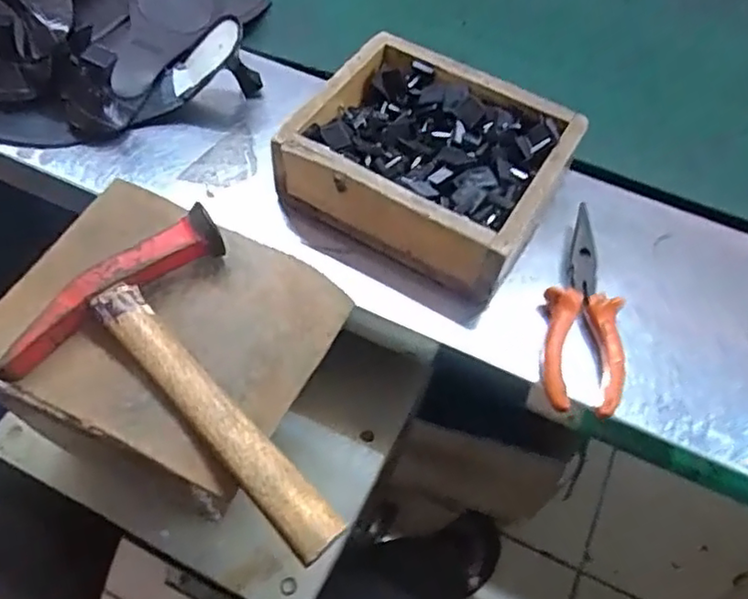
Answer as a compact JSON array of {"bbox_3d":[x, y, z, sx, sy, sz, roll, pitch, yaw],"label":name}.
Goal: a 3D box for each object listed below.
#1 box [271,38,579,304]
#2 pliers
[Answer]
[{"bbox_3d":[0.038,-0.099,0.469,0.180,0.062,0.166,28,60,13],"label":"box"},{"bbox_3d":[0.144,0.002,0.440,0.050,0.021,0.155,10,58,3],"label":"pliers"}]

